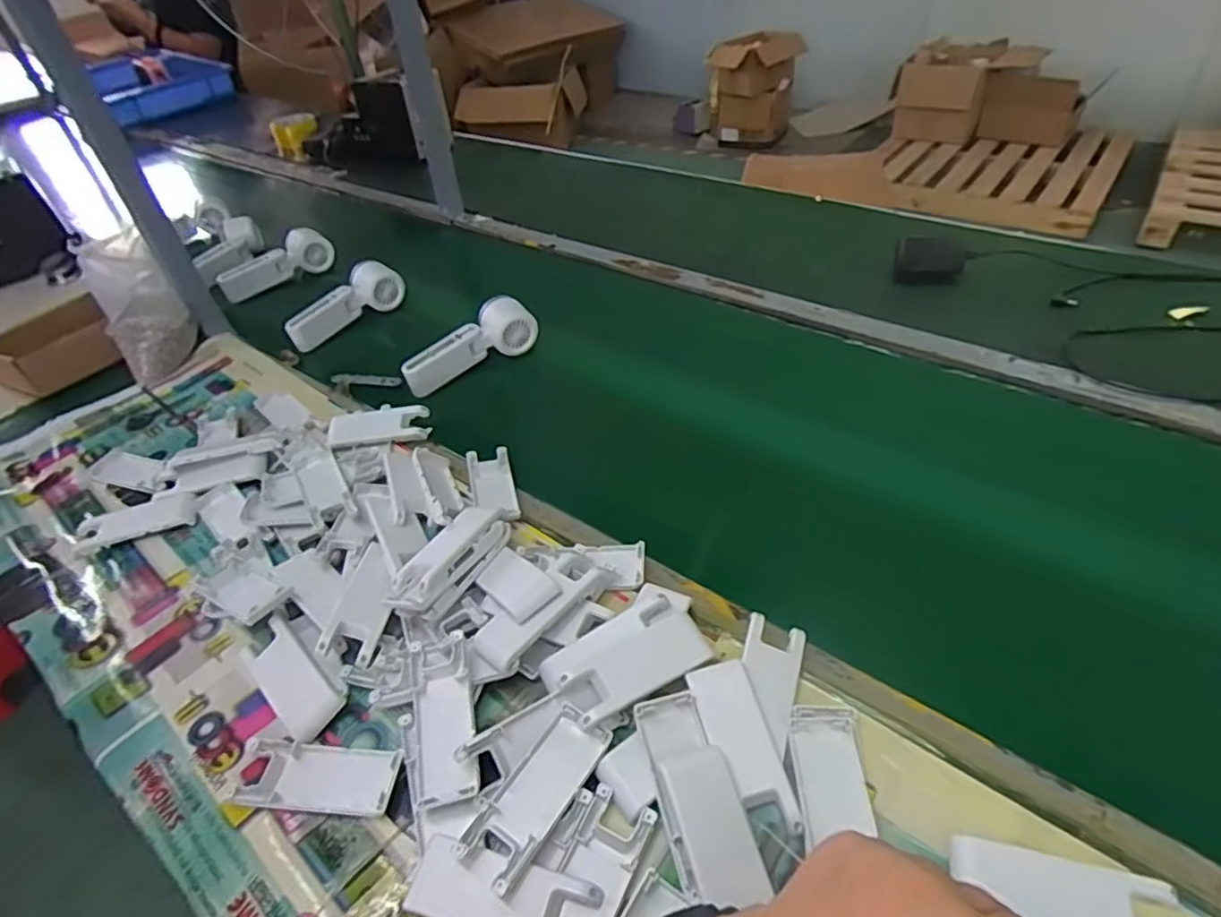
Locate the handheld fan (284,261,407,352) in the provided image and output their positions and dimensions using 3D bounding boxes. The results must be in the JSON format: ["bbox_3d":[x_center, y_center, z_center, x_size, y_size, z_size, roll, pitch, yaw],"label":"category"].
[{"bbox_3d":[-0.359,-0.206,0.869,0.031,0.072,0.170,31,55,33],"label":"handheld fan"}]

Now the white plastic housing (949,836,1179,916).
[{"bbox_3d":[0.233,0.227,0.330,0.100,0.008,0.039,8,45,15],"label":"white plastic housing"}]

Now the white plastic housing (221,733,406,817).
[{"bbox_3d":[-0.189,0.205,0.416,0.107,0.012,0.041,0,44,7],"label":"white plastic housing"}]

